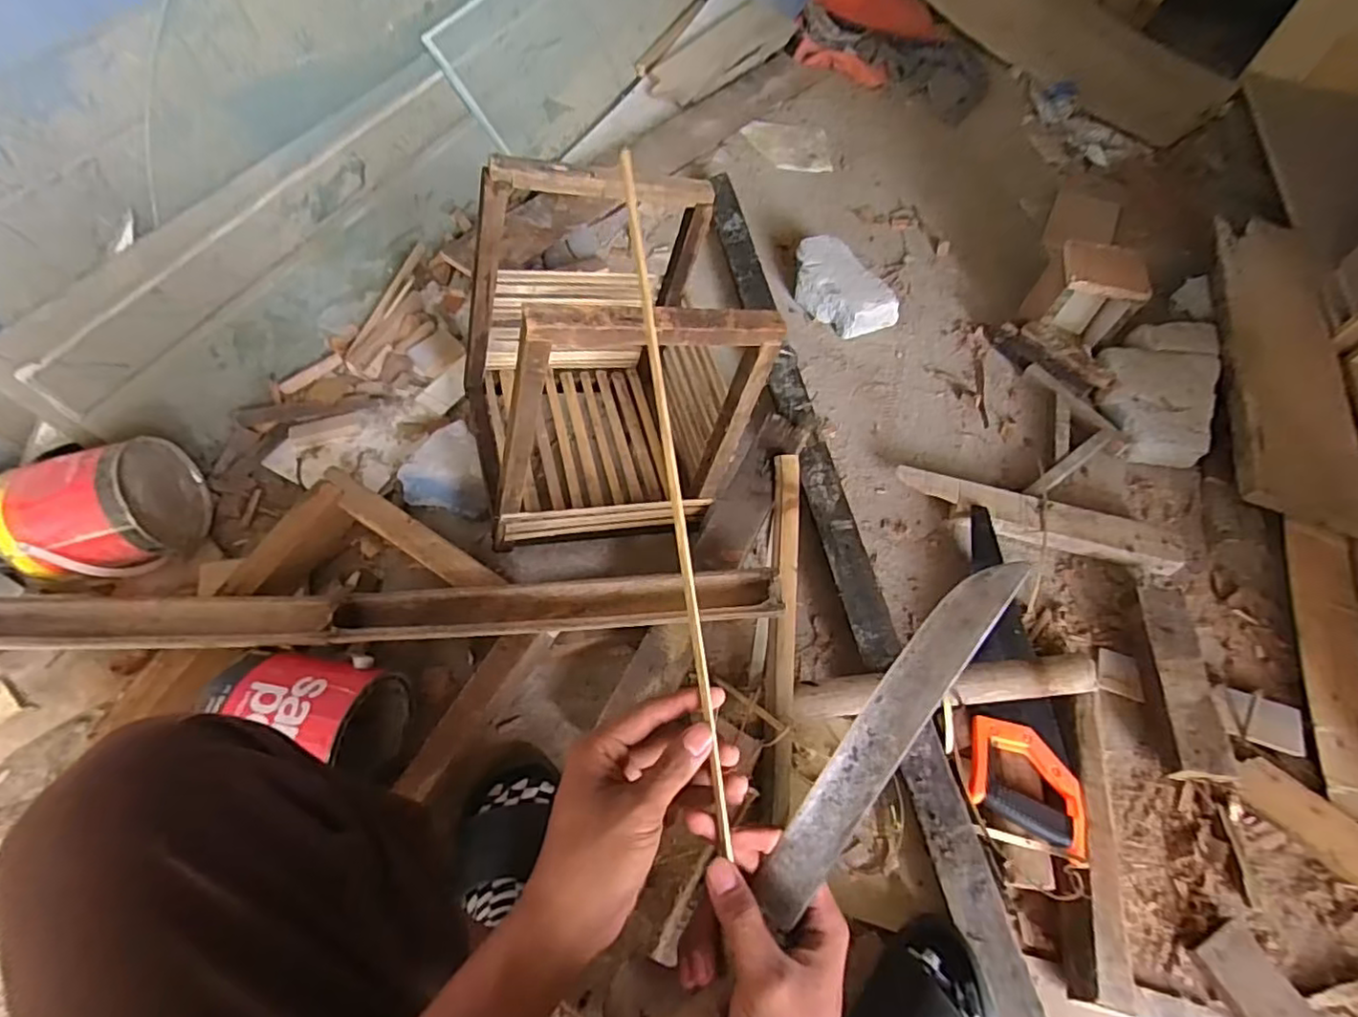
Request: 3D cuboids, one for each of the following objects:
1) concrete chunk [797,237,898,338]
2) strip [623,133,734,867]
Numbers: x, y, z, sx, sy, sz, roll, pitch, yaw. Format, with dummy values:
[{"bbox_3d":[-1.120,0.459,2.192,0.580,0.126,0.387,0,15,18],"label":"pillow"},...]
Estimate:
[{"bbox_3d":[0.289,-0.401,1.132,0.122,0.074,0.209,-28,65,-15],"label":"concrete chunk"},{"bbox_3d":[-0.004,-0.022,0.381,0.008,0.008,0.430,-8,82,-5],"label":"strip"}]

